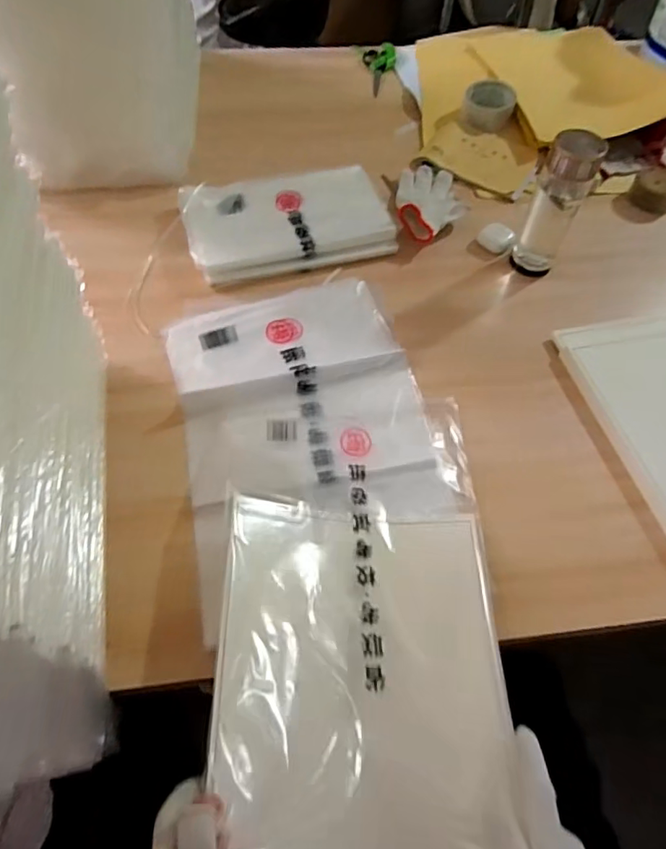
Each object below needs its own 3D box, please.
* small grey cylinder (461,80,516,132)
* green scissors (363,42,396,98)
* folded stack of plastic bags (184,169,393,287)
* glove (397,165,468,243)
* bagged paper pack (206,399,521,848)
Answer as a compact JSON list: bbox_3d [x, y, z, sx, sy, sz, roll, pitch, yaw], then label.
[{"bbox_3d":[0.280,-0.576,0.967,0.090,0.038,0.085,14,59,6],"label":"small grey cylinder"},{"bbox_3d":[0.094,-0.727,1.093,0.065,0.020,0.173,4,58,0],"label":"green scissors"},{"bbox_3d":[-0.069,-0.309,0.818,0.300,0.036,0.187,-11,60,-10],"label":"folded stack of plastic bags"},{"bbox_3d":[0.154,-0.362,0.850,0.104,0.040,0.192,5,58,0],"label":"glove"},{"bbox_3d":[0.029,0.180,0.495,0.256,0.077,0.504,1,58,-3],"label":"bagged paper pack"}]

